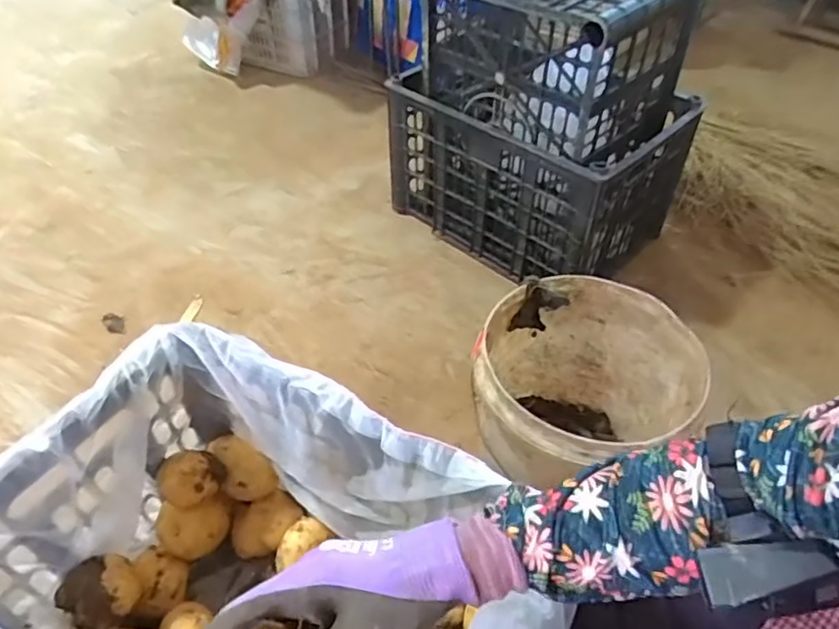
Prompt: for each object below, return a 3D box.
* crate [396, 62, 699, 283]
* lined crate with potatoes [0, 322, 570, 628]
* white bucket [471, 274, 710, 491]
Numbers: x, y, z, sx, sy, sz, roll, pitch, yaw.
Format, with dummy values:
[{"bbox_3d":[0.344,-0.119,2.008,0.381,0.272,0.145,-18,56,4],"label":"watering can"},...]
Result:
[{"bbox_3d":[0.218,-0.291,1.197,0.457,0.306,0.341,34,53,25],"label":"crate"},{"bbox_3d":[-0.145,0.280,0.567,0.487,0.287,0.356,26,50,20],"label":"lined crate with potatoes"},{"bbox_3d":[0.186,0.117,0.783,0.249,0.239,0.236,1,45,-1],"label":"white bucket"}]

